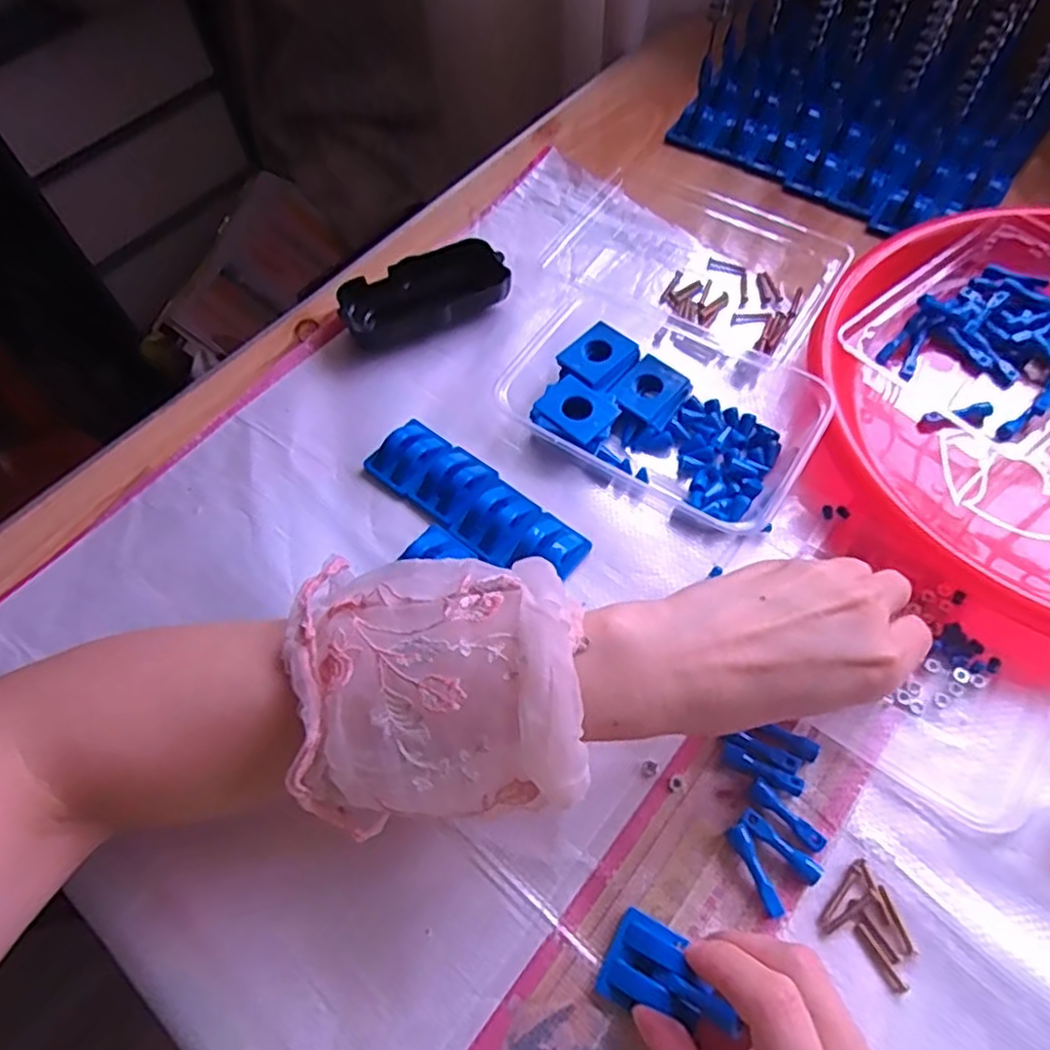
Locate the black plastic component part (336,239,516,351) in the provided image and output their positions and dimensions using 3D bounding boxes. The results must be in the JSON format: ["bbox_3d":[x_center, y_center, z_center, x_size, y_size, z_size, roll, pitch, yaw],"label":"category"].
[{"bbox_3d":[-0.067,-0.154,0.470,0.107,0.027,0.051,-18,60,-8],"label":"black plastic component part"}]

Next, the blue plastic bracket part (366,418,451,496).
[{"bbox_3d":[-0.067,-0.041,0.412,0.038,0.015,0.043,34,66,20],"label":"blue plastic bracket part"}]

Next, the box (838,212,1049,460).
[{"bbox_3d":[0.289,-0.117,0.419,0.161,0.027,0.121,-34,64,-17],"label":"box"}]

